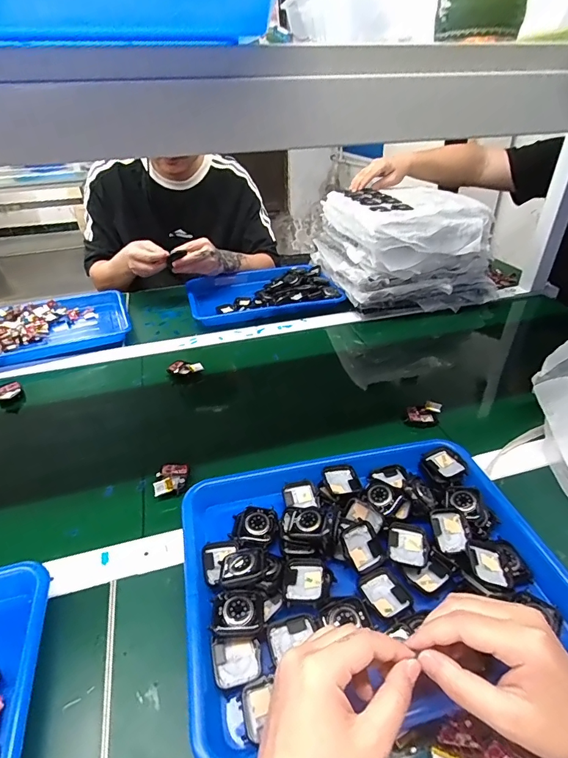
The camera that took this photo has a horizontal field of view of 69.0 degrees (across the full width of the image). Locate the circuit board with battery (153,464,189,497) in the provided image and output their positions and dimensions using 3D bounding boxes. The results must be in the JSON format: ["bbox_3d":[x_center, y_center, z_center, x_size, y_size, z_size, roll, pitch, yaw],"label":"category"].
[{"bbox_3d":[-0.135,0.120,0.496,0.037,0.015,0.045,-7,36,-8],"label":"circuit board with battery"}]

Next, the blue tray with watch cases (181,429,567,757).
[{"bbox_3d":[0.074,0.169,0.391,0.323,0.045,0.249,-9,36,-10],"label":"blue tray with watch cases"}]

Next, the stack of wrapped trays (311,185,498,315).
[{"bbox_3d":[0.252,-0.302,0.919,0.301,0.180,0.329,-7,36,-8],"label":"stack of wrapped trays"}]

